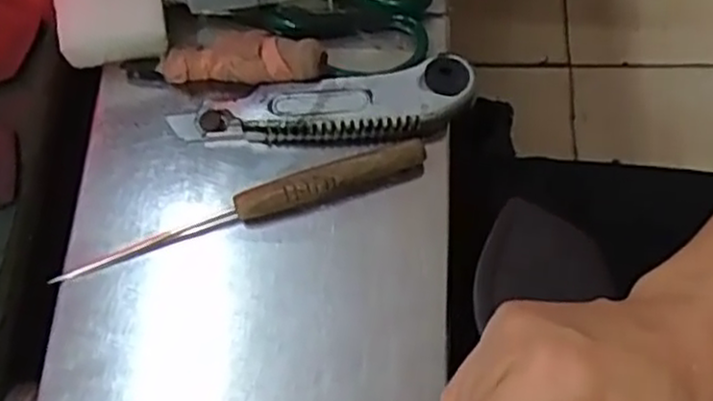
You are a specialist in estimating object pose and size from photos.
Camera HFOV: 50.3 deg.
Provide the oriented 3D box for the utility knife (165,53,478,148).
[{"bbox_3d":[-0.017,-0.047,0.404,0.157,0.021,0.036,-9,67,0],"label":"utility knife"}]

